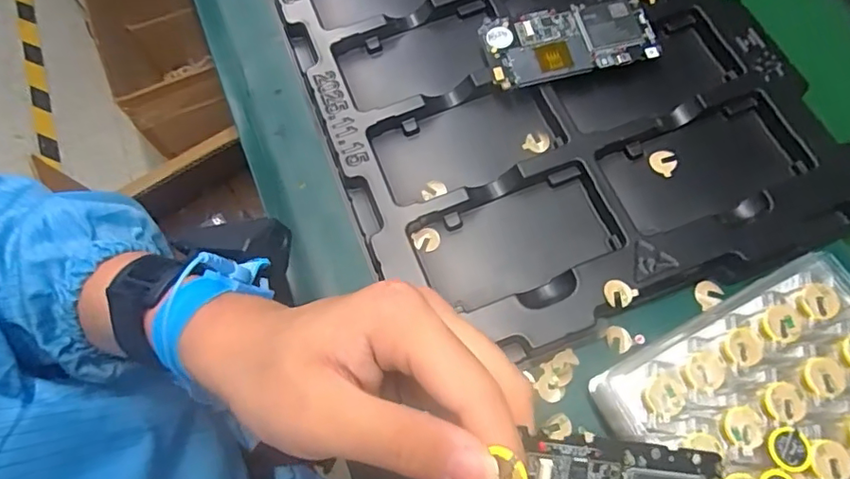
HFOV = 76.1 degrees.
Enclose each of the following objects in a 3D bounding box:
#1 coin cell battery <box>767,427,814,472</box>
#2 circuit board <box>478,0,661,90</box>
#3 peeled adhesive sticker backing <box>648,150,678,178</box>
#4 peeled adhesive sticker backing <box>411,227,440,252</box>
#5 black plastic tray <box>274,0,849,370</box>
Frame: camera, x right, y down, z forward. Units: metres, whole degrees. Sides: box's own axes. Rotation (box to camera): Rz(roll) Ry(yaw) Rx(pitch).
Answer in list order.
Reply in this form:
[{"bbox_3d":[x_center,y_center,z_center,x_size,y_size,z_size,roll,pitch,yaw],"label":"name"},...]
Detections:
[{"bbox_3d":[0.179,0.103,0.265,0.020,0.004,0.020,-15,69,-4],"label":"coin cell battery"},{"bbox_3d":[0.109,-0.150,0.414,0.124,0.012,0.064,-9,69,-2],"label":"circuit board"},{"bbox_3d":[0.172,-0.056,0.390,0.018,0.004,0.019,-1,69,2],"label":"peeled adhesive sticker backing"},{"bbox_3d":[0.001,0.000,0.378,0.018,0.004,0.016,-23,70,-7],"label":"peeled adhesive sticker backing"},{"bbox_3d":[0.053,-0.201,0.451,0.330,0.034,0.563,-20,70,-6],"label":"black plastic tray"}]

